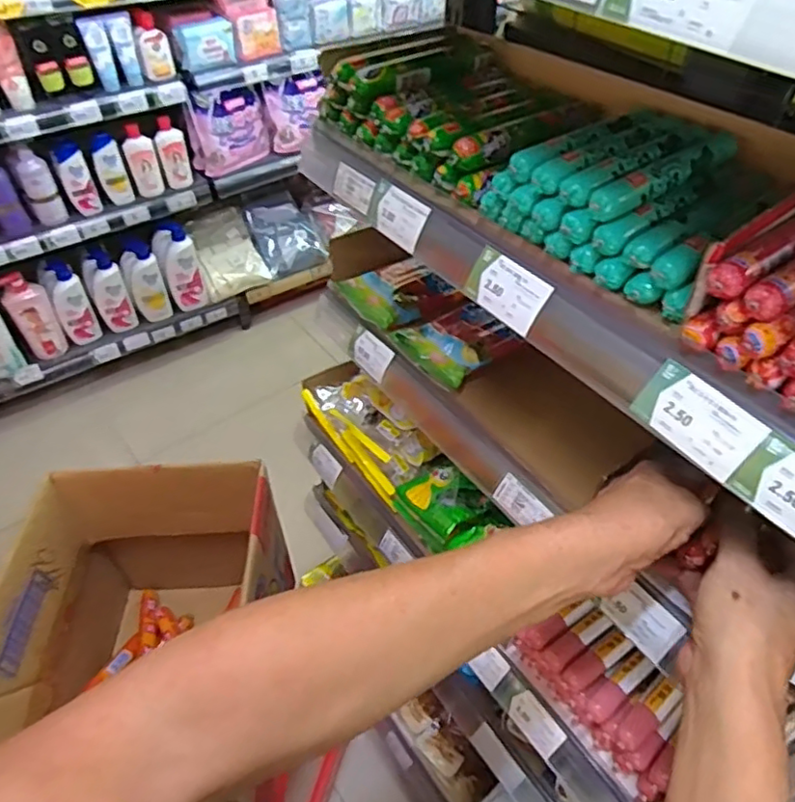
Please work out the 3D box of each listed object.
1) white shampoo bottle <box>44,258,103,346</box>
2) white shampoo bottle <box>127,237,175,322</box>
[{"bbox_3d":[-0.756,-0.223,1.447,0.073,0.211,0.079,-24,51,-21],"label":"white shampoo bottle"},{"bbox_3d":[-0.644,-0.312,1.600,0.073,0.197,0.091,-17,49,-16],"label":"white shampoo bottle"}]

